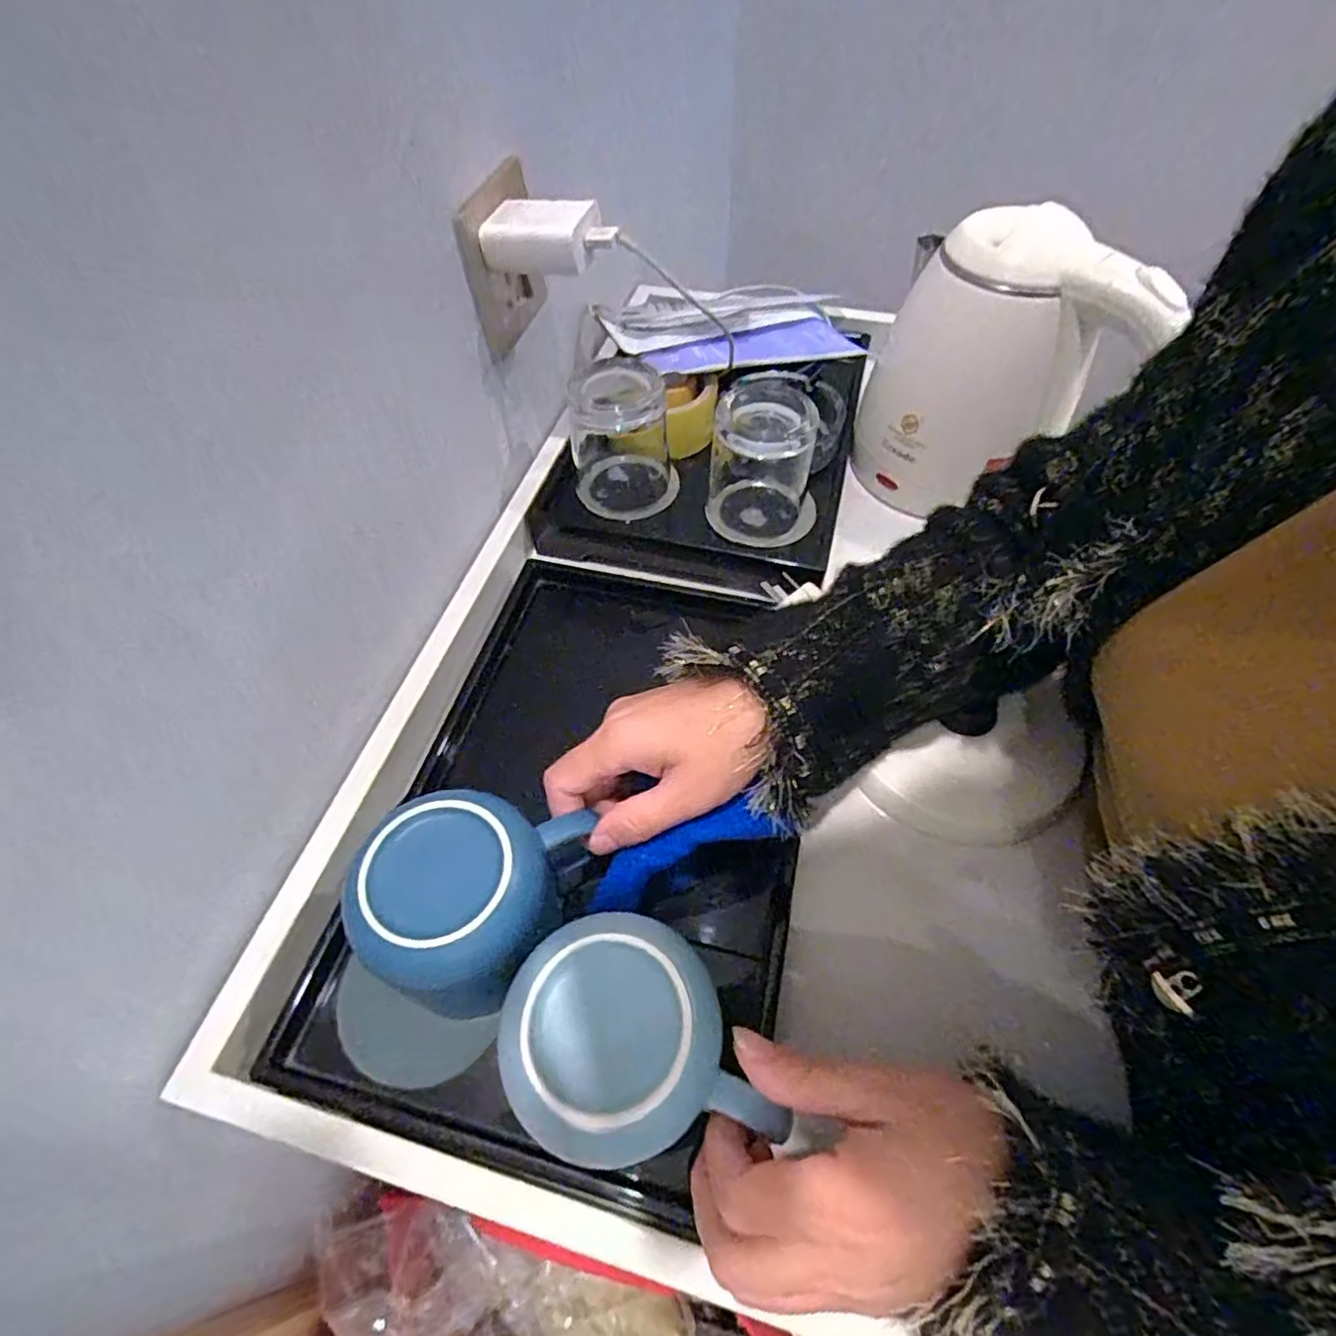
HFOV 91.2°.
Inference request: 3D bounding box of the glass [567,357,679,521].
[{"bbox_3d":[-0.033,-0.164,0.466,0.076,0.085,0.071,-5,55,-1],"label":"glass"}]

